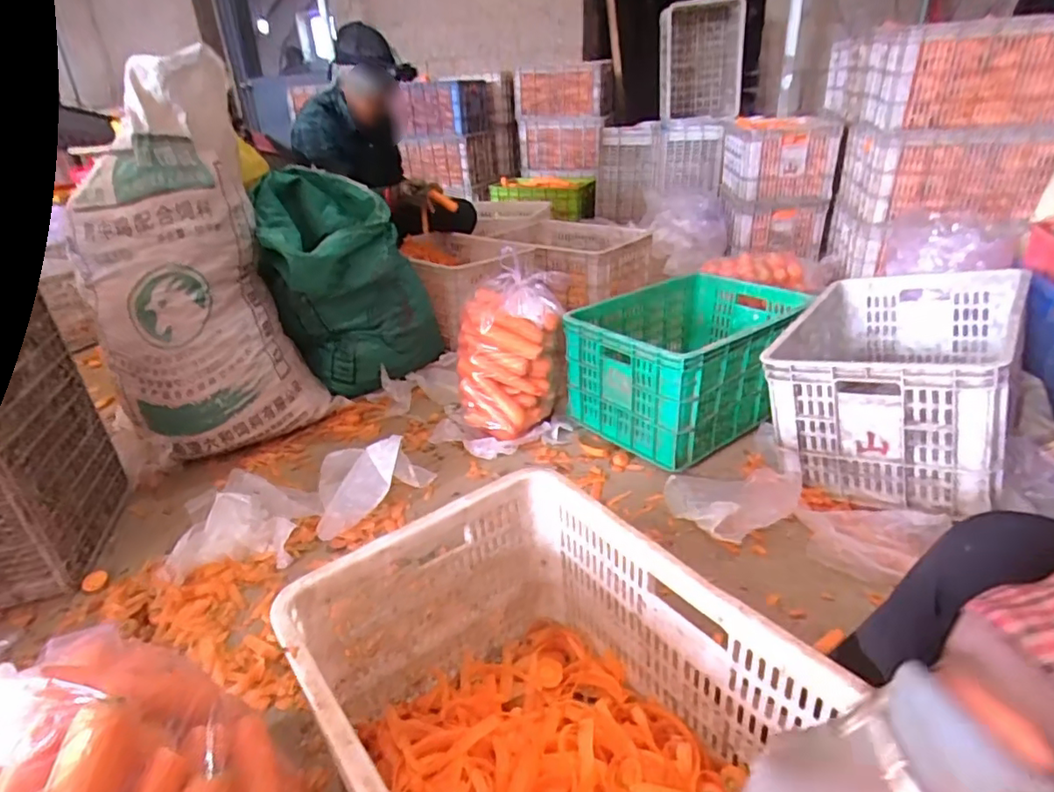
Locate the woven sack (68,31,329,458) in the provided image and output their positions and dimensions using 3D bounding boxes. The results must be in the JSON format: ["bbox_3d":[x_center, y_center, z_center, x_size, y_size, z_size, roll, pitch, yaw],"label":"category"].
[{"bbox_3d":[-0.704,-0.250,1.237,0.390,0.749,0.206,-19,31,-27],"label":"woven sack"}]

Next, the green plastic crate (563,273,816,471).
[{"bbox_3d":[0.380,-0.096,1.367,0.514,0.240,0.369,-25,34,-35],"label":"green plastic crate"}]

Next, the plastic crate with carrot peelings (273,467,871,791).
[{"bbox_3d":[0.033,0.348,0.560,0.347,0.271,0.498,-22,32,-31],"label":"plastic crate with carrot peelings"}]

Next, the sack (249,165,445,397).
[{"bbox_3d":[-0.462,-0.281,1.520,0.365,0.523,0.332,-10,28,-12],"label":"sack"}]

